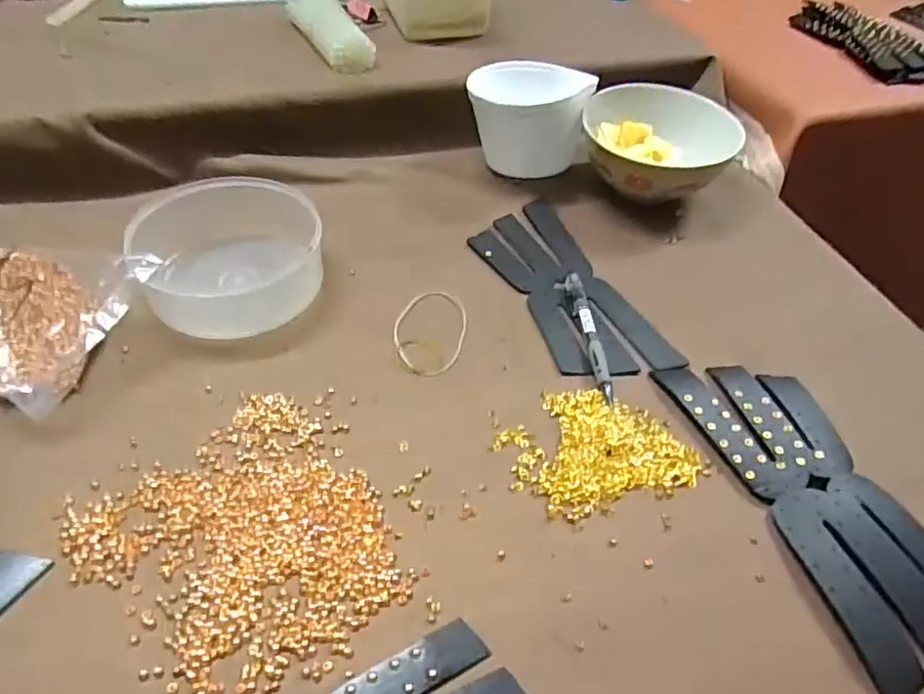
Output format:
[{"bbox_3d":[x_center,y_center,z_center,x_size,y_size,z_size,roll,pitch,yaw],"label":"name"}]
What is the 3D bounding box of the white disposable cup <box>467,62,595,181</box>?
[{"bbox_3d":[0.069,-0.234,0.622,0.112,0.078,0.112,2,47,-2],"label":"white disposable cup"}]

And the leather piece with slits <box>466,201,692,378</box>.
[{"bbox_3d":[0.085,-0.052,0.524,0.091,0.009,0.219,-16,50,-16],"label":"leather piece with slits"}]

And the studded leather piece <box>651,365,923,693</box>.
[{"bbox_3d":[0.229,0.091,0.397,0.095,0.011,0.222,-15,50,-13],"label":"studded leather piece"}]

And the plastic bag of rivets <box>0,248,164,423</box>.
[{"bbox_3d":[-0.313,-0.024,0.435,0.165,0.053,0.148,9,47,4],"label":"plastic bag of rivets"}]

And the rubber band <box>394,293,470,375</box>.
[{"bbox_3d":[-0.025,-0.012,0.478,0.056,0.006,0.085,5,47,1],"label":"rubber band"}]

